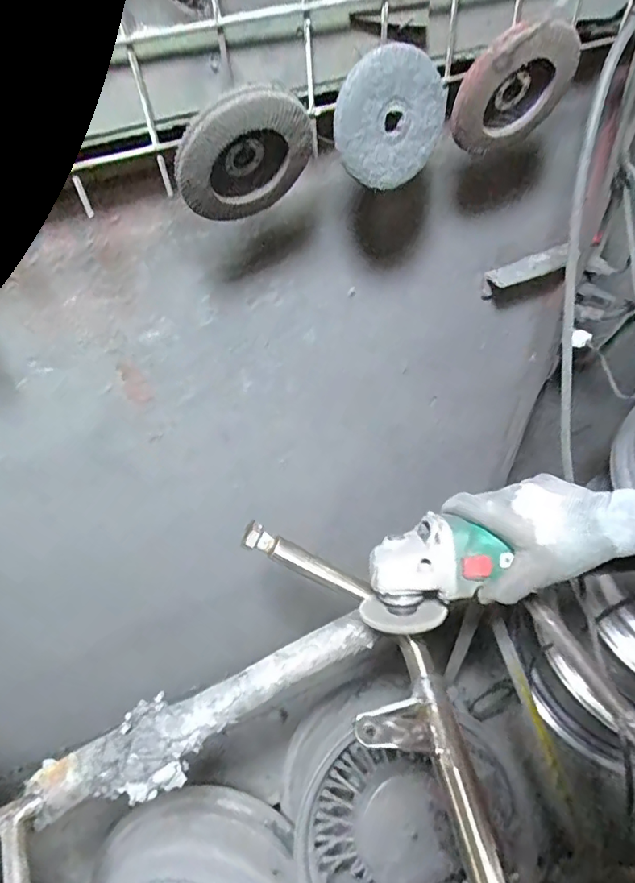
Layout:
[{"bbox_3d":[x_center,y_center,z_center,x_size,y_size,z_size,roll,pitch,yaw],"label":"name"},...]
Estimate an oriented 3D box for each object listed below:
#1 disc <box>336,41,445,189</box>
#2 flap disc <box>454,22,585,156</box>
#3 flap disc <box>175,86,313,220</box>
[{"bbox_3d":[0.054,-0.234,0.371,0.082,0.086,0.012,5,35,-31],"label":"disc"},{"bbox_3d":[0.156,-0.276,0.396,0.098,0.094,0.018,-18,72,-11],"label":"flap disc"},{"bbox_3d":[-0.050,-0.189,0.338,0.093,0.085,0.014,-34,75,24],"label":"flap disc"}]

